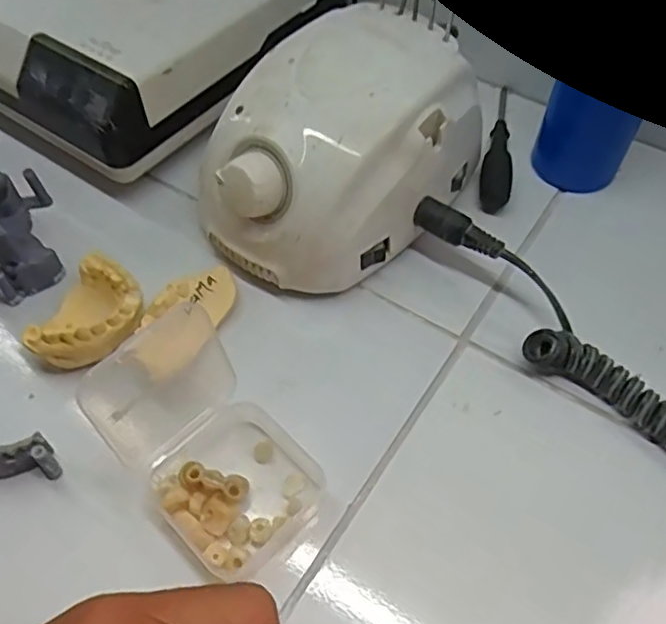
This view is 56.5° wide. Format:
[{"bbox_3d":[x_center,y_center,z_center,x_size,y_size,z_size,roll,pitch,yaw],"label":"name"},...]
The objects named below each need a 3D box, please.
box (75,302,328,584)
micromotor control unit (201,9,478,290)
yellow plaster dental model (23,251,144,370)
[{"bbox_3d":[-0.055,0.052,0.263,0.064,0.026,0.114,-34,62,-23],"label":"box"},{"bbox_3d":[0.002,-0.081,0.313,0.097,0.079,0.139,38,62,23],"label":"micromotor control unit"},{"bbox_3d":[-0.112,0.003,0.289,0.043,0.024,0.055,15,55,9],"label":"yellow plaster dental model"}]

